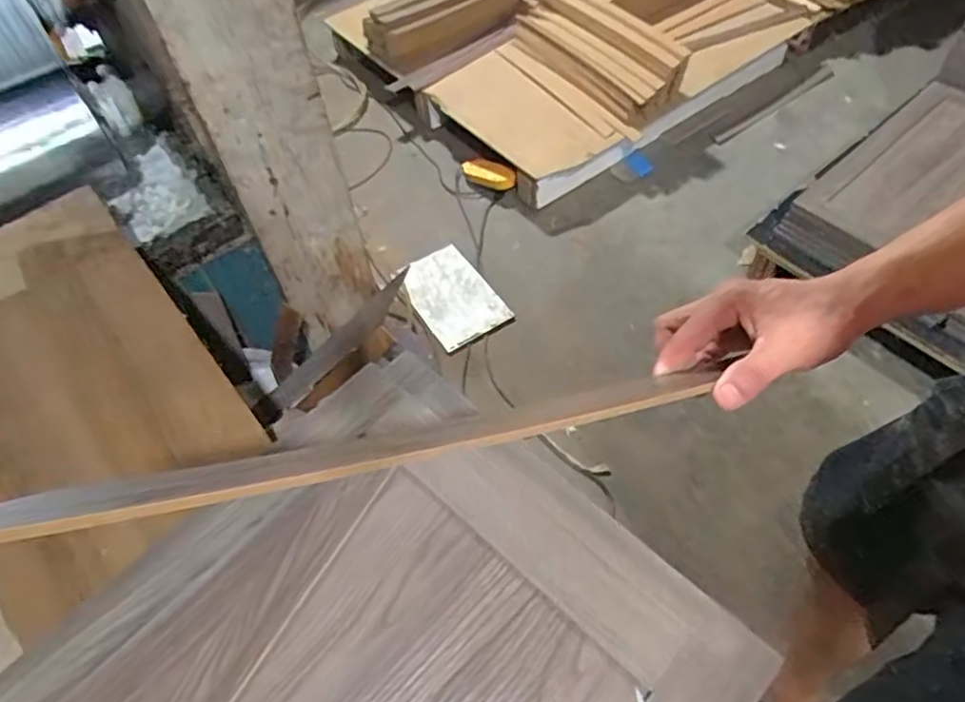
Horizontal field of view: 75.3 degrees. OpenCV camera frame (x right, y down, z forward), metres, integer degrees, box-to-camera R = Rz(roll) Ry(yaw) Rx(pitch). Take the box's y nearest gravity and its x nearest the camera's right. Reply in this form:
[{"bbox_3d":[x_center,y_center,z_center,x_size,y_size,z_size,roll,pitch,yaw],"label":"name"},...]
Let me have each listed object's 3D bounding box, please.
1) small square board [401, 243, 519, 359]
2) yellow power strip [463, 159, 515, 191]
[{"bbox_3d":[-0.082,-0.147,1.626,0.213,0.028,0.326,-27,61,-22],"label":"small square board"},{"bbox_3d":[0.014,-0.517,1.830,0.218,0.068,0.049,26,58,35],"label":"yellow power strip"}]

